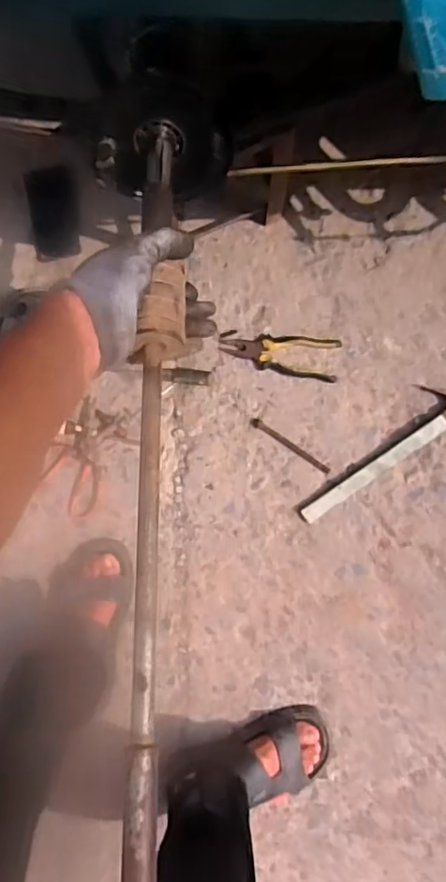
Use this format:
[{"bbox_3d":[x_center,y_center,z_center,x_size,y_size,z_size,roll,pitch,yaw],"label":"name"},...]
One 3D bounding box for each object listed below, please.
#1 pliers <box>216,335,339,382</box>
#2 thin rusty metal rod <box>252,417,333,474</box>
[{"bbox_3d":[0.095,-0.150,1.006,0.198,0.027,0.067,10,89,4],"label":"pliers"},{"bbox_3d":[0.113,0.007,0.982,0.154,0.016,0.015,33,91,4],"label":"thin rusty metal rod"}]

